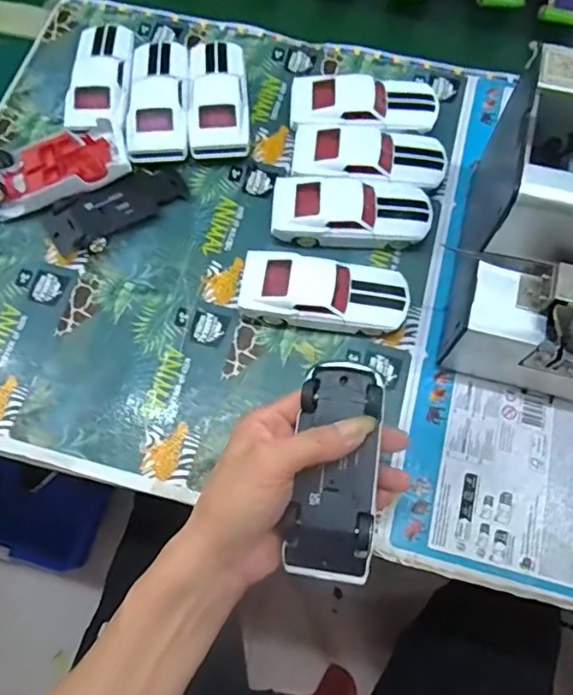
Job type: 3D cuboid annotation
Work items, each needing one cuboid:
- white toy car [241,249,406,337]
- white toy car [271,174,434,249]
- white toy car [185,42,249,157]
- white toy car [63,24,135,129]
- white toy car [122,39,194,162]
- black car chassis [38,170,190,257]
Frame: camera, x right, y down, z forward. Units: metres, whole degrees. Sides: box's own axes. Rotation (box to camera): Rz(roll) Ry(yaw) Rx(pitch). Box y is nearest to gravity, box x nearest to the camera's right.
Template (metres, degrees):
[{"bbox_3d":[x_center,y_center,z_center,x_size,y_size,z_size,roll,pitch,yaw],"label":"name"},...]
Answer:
[{"bbox_3d":[0.030,-0.041,0.419,0.126,0.034,0.052,6,69,3],"label":"white toy car"},{"bbox_3d":[0.054,-0.110,0.443,0.128,0.035,0.051,5,69,2],"label":"white toy car"},{"bbox_3d":[-0.062,-0.224,0.484,0.050,0.031,0.124,-4,69,-1],"label":"white toy car"},{"bbox_3d":[-0.169,-0.247,0.495,0.053,0.034,0.124,1,69,1],"label":"white toy car"},{"bbox_3d":[-0.112,-0.223,0.484,0.054,0.029,0.126,-1,69,0],"label":"white toy car"},{"bbox_3d":[-0.145,-0.118,0.456,0.120,0.018,0.047,-28,71,-10],"label":"black car chassis"}]

